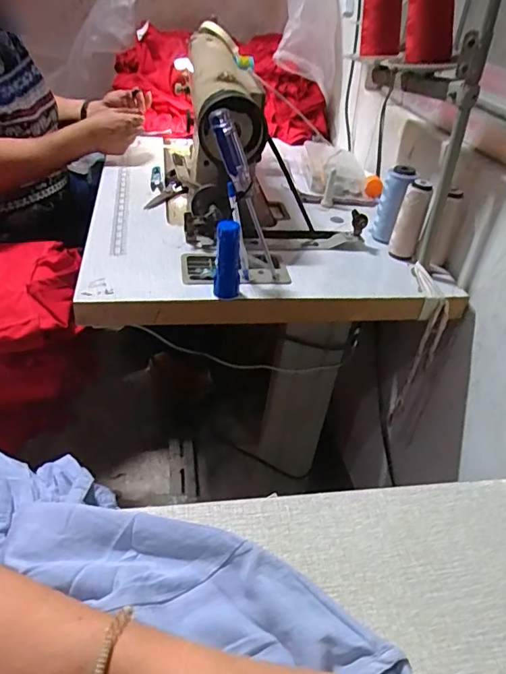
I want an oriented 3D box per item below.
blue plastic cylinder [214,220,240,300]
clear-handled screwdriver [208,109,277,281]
[{"bbox_3d":[-0.033,-0.099,0.617,0.030,0.090,0.030,-1,38,-4],"label":"blue plastic cylinder"},{"bbox_3d":[-0.007,-0.174,0.611,0.024,0.204,0.031,-5,33,27],"label":"clear-handled screwdriver"}]

